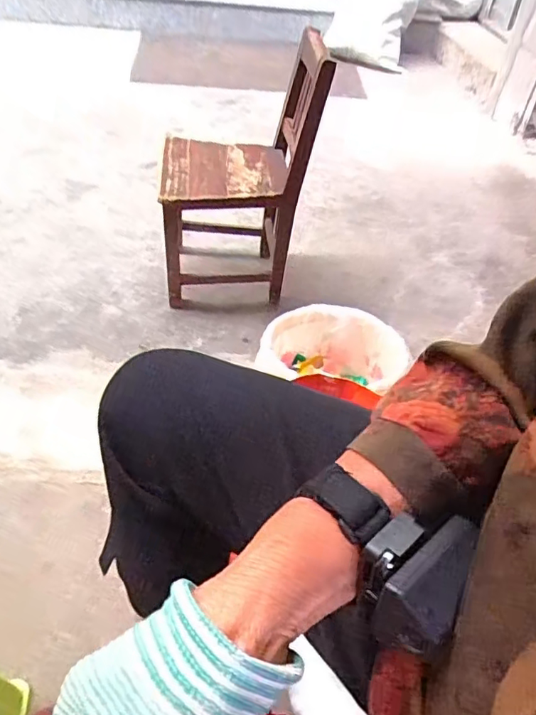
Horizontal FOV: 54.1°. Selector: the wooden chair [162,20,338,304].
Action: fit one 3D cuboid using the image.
[{"bbox_3d":[-0.070,-0.407,1.197,0.327,0.530,0.278,0,45,-7],"label":"wooden chair"}]

